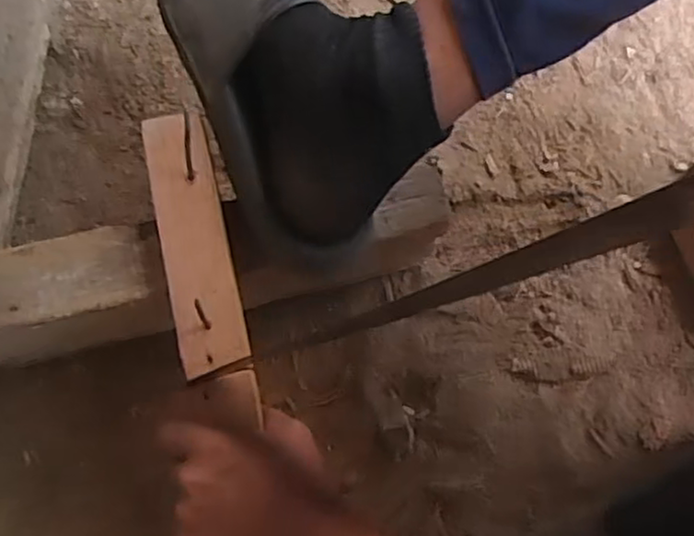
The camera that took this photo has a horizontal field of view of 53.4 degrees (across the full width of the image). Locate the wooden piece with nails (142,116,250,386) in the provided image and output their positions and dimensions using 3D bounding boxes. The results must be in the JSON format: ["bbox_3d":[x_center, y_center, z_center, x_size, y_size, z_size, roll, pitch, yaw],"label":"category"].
[{"bbox_3d":[-0.096,-0.019,0.434,0.042,0.019,0.164,-12,72,-5],"label":"wooden piece with nails"}]

